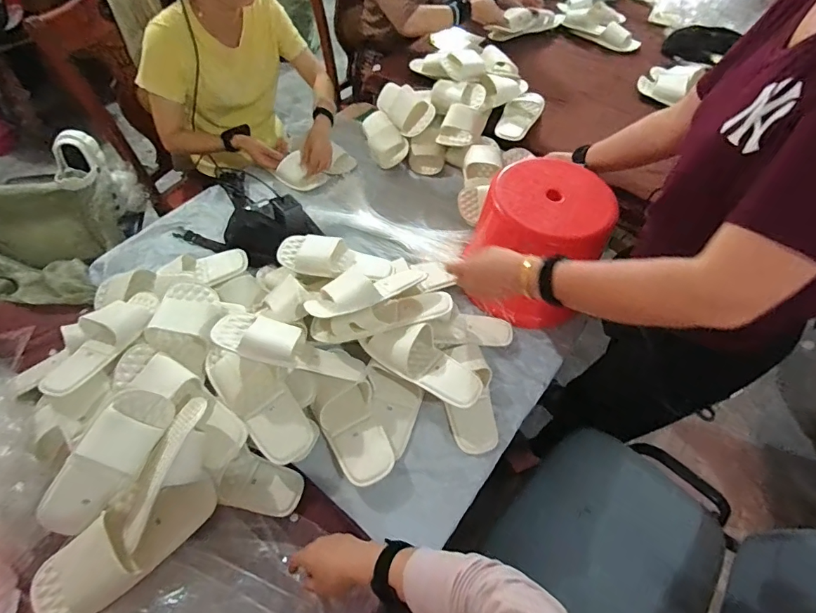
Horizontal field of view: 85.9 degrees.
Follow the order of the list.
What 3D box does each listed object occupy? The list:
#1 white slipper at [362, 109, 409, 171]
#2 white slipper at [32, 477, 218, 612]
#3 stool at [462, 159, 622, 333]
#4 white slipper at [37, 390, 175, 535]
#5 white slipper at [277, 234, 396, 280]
[{"bbox_3d":[-0.071,-0.495,1.283,0.105,0.068,0.209,-11,56,-11],"label":"white slipper"},{"bbox_3d":[-0.427,0.352,0.660,0.269,0.055,0.114,-31,62,-23],"label":"white slipper"},{"bbox_3d":[0.265,-0.124,0.927,0.218,0.272,0.227,-4,55,-6],"label":"stool"},{"bbox_3d":[-0.471,0.237,0.685,0.223,0.099,0.062,-51,27,-2],"label":"white slipper"},{"bbox_3d":[-0.147,-0.096,0.892,0.235,0.056,0.089,9,55,3],"label":"white slipper"}]

